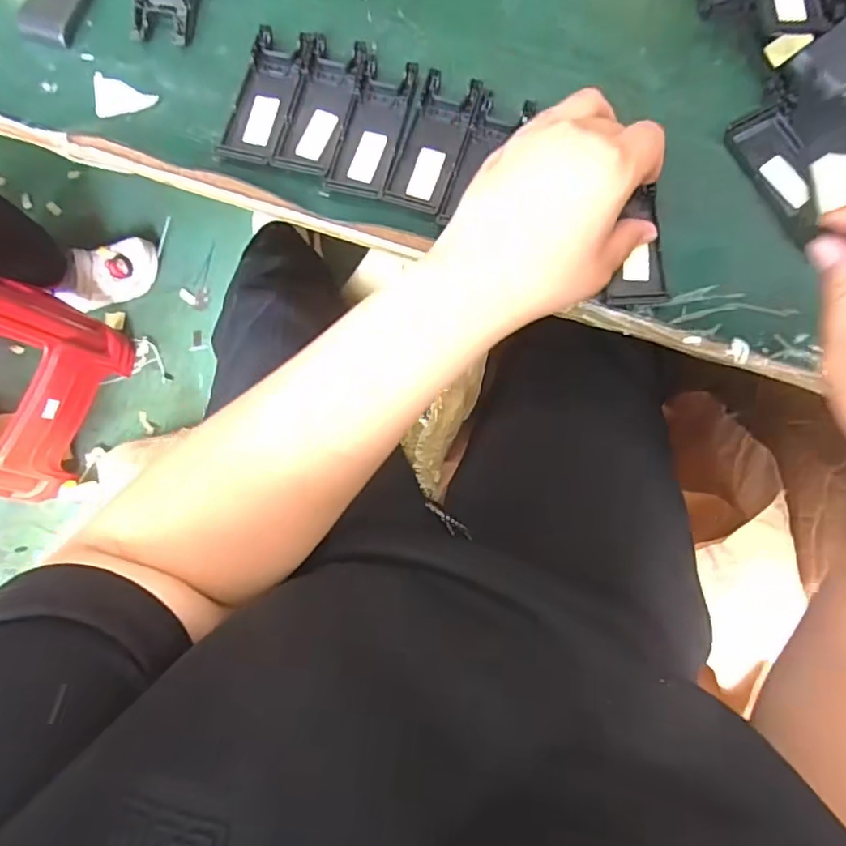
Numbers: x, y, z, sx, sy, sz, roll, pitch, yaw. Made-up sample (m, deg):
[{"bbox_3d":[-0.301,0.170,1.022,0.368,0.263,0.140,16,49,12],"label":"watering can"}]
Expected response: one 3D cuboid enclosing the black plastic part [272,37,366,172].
[{"bbox_3d":[-0.068,-0.213,0.381,0.038,0.014,0.097,15,81,5],"label":"black plastic part"}]

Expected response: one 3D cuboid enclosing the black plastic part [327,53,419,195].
[{"bbox_3d":[-0.032,-0.197,0.377,0.038,0.011,0.096,15,81,5],"label":"black plastic part"}]

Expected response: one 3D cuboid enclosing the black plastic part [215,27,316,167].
[{"bbox_3d":[-0.106,-0.221,0.384,0.037,0.012,0.095,15,81,5],"label":"black plastic part"}]

